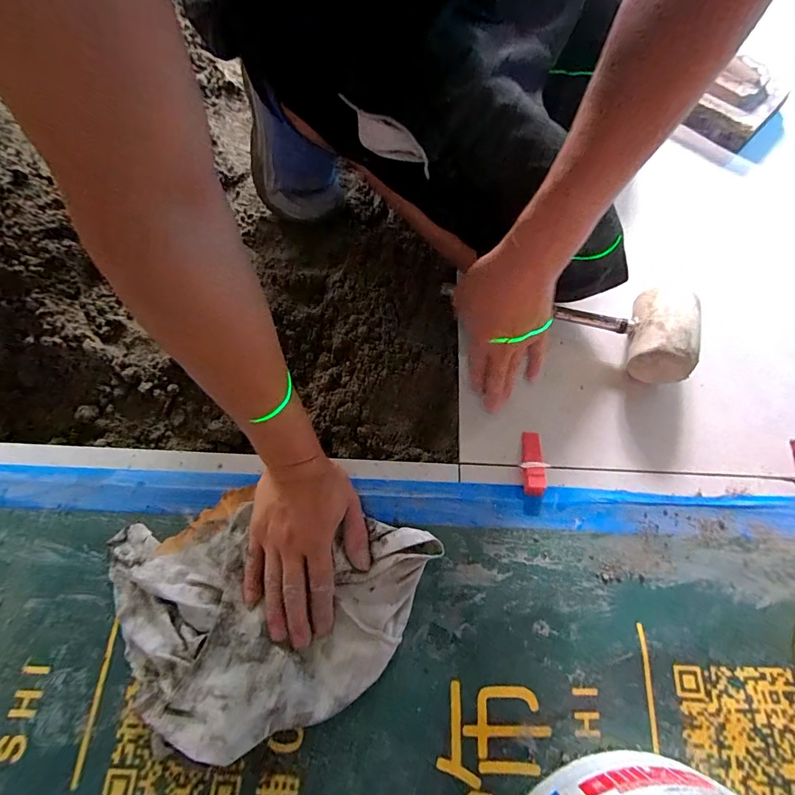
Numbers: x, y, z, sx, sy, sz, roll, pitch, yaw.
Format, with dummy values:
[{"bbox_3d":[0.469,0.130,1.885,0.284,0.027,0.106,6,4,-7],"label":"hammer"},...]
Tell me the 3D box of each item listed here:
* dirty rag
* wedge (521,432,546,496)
[{"bbox_3d":[-0.111,0.178,0.370,0.289,0.048,0.201,-16,68,-9],"label":"dirty rag"},{"bbox_3d":[0.147,0.071,0.443,0.022,0.015,0.070,4,66,0],"label":"wedge"}]

